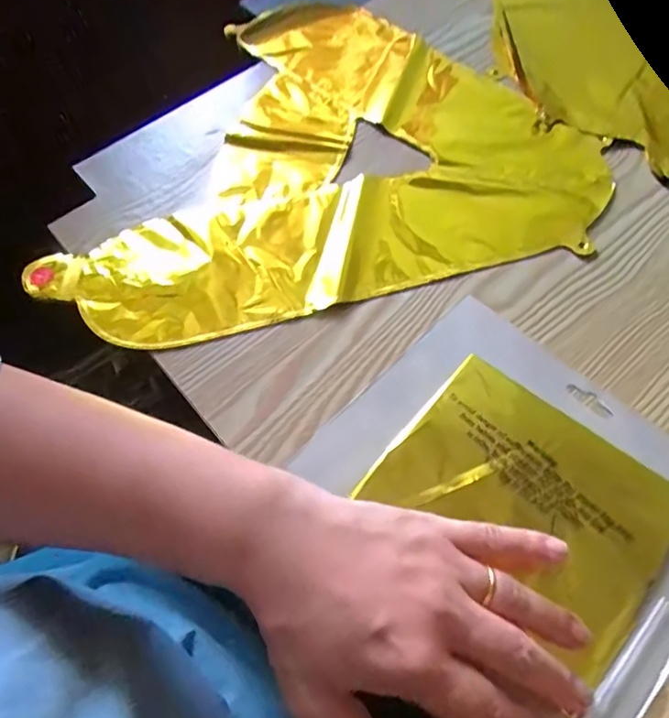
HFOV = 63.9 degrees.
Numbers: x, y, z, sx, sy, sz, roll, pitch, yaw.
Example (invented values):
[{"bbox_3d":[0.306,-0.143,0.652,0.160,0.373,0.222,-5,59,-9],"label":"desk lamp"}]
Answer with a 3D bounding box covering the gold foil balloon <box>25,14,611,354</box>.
[{"bbox_3d":[0.022,-0.144,0.400,0.326,0.012,0.377,19,63,12],"label":"gold foil balloon"}]

